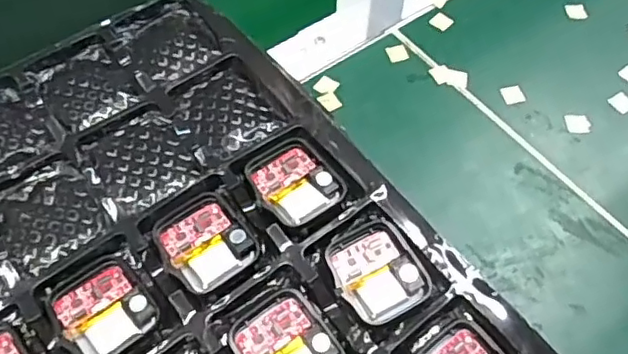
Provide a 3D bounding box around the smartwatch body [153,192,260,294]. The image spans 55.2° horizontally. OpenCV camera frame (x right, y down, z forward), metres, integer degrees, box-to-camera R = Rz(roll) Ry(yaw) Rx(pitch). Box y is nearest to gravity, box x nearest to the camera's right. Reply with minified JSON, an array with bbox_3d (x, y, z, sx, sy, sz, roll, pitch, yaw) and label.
[{"bbox_3d":[-0.048,0.028,0.267,0.036,0.006,0.040,-34,64,-20],"label":"smartwatch body"}]

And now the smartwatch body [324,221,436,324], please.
[{"bbox_3d":[0.027,0.041,0.264,0.036,0.006,0.043,-29,62,-18],"label":"smartwatch body"}]

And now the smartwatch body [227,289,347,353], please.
[{"bbox_3d":[-0.011,0.070,0.246,0.037,0.009,0.042,-30,63,-18],"label":"smartwatch body"}]

